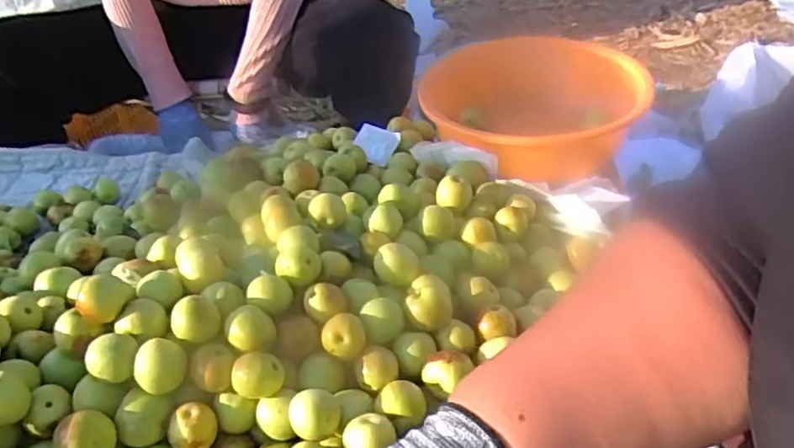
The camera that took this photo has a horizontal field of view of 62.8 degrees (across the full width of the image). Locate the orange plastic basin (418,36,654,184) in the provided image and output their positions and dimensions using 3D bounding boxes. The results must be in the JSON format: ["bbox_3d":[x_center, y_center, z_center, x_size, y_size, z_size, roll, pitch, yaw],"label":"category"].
[{"bbox_3d":[0.167,-0.135,0.764,0.245,0.092,0.207,-6,35,0],"label":"orange plastic basin"}]

